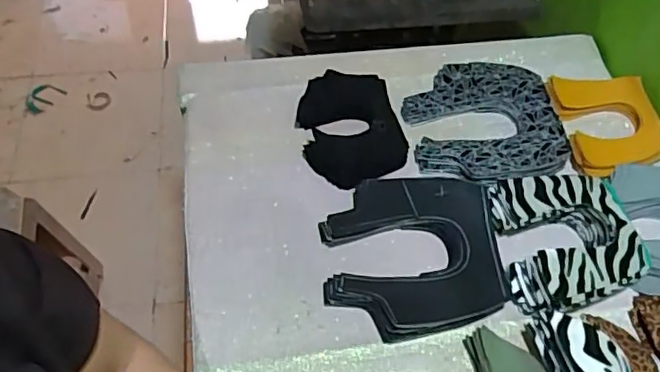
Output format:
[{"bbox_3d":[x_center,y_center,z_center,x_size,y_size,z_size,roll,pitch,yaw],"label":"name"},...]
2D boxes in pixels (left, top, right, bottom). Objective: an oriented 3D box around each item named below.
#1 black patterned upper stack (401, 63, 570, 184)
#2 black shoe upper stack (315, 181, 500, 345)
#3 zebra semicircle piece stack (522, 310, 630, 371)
[{"bbox_3d":[0.199,-0.080,0.758,0.194,0.029,0.189,4,55,0],"label":"black patterned upper stack"},{"bbox_3d":[0.088,0.070,0.639,0.191,0.029,0.189,2,55,-1],"label":"black shoe upper stack"},{"bbox_3d":[0.240,0.177,0.549,0.060,0.061,0.124,-8,56,-8],"label":"zebra semicircle piece stack"}]

